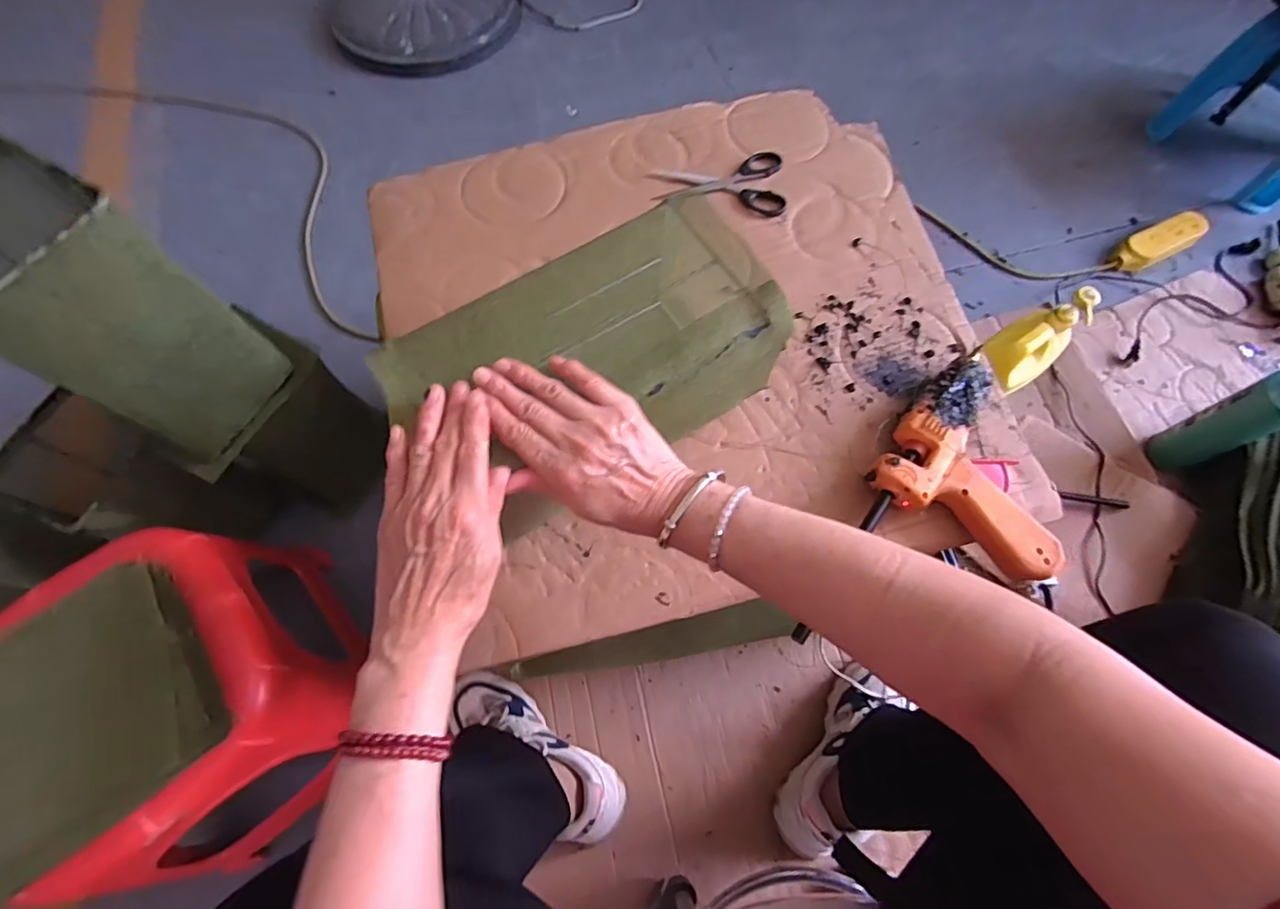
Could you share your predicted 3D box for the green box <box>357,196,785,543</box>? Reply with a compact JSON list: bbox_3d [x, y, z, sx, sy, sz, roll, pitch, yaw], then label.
[{"bbox_3d":[-0.032,-0.055,0.460,0.275,0.149,0.157,-31,72,-11],"label":"green box"}]

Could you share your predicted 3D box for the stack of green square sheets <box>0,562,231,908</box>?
[{"bbox_3d":[-0.465,0.216,0.446,0.202,0.032,0.189,-35,73,-14],"label":"stack of green square sheets"}]

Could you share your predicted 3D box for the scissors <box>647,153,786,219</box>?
[{"bbox_3d":[0.087,-0.304,0.626,0.146,0.011,0.084,0,69,0],"label":"scissors"}]

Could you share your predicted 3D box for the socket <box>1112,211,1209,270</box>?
[{"bbox_3d":[0.947,-0.389,1.016,0.195,0.033,0.065,-27,71,-10],"label":"socket"}]

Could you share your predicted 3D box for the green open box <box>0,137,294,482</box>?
[{"bbox_3d":[-0.492,-0.121,0.522,0.158,0.244,0.145,31,71,11],"label":"green open box"}]

